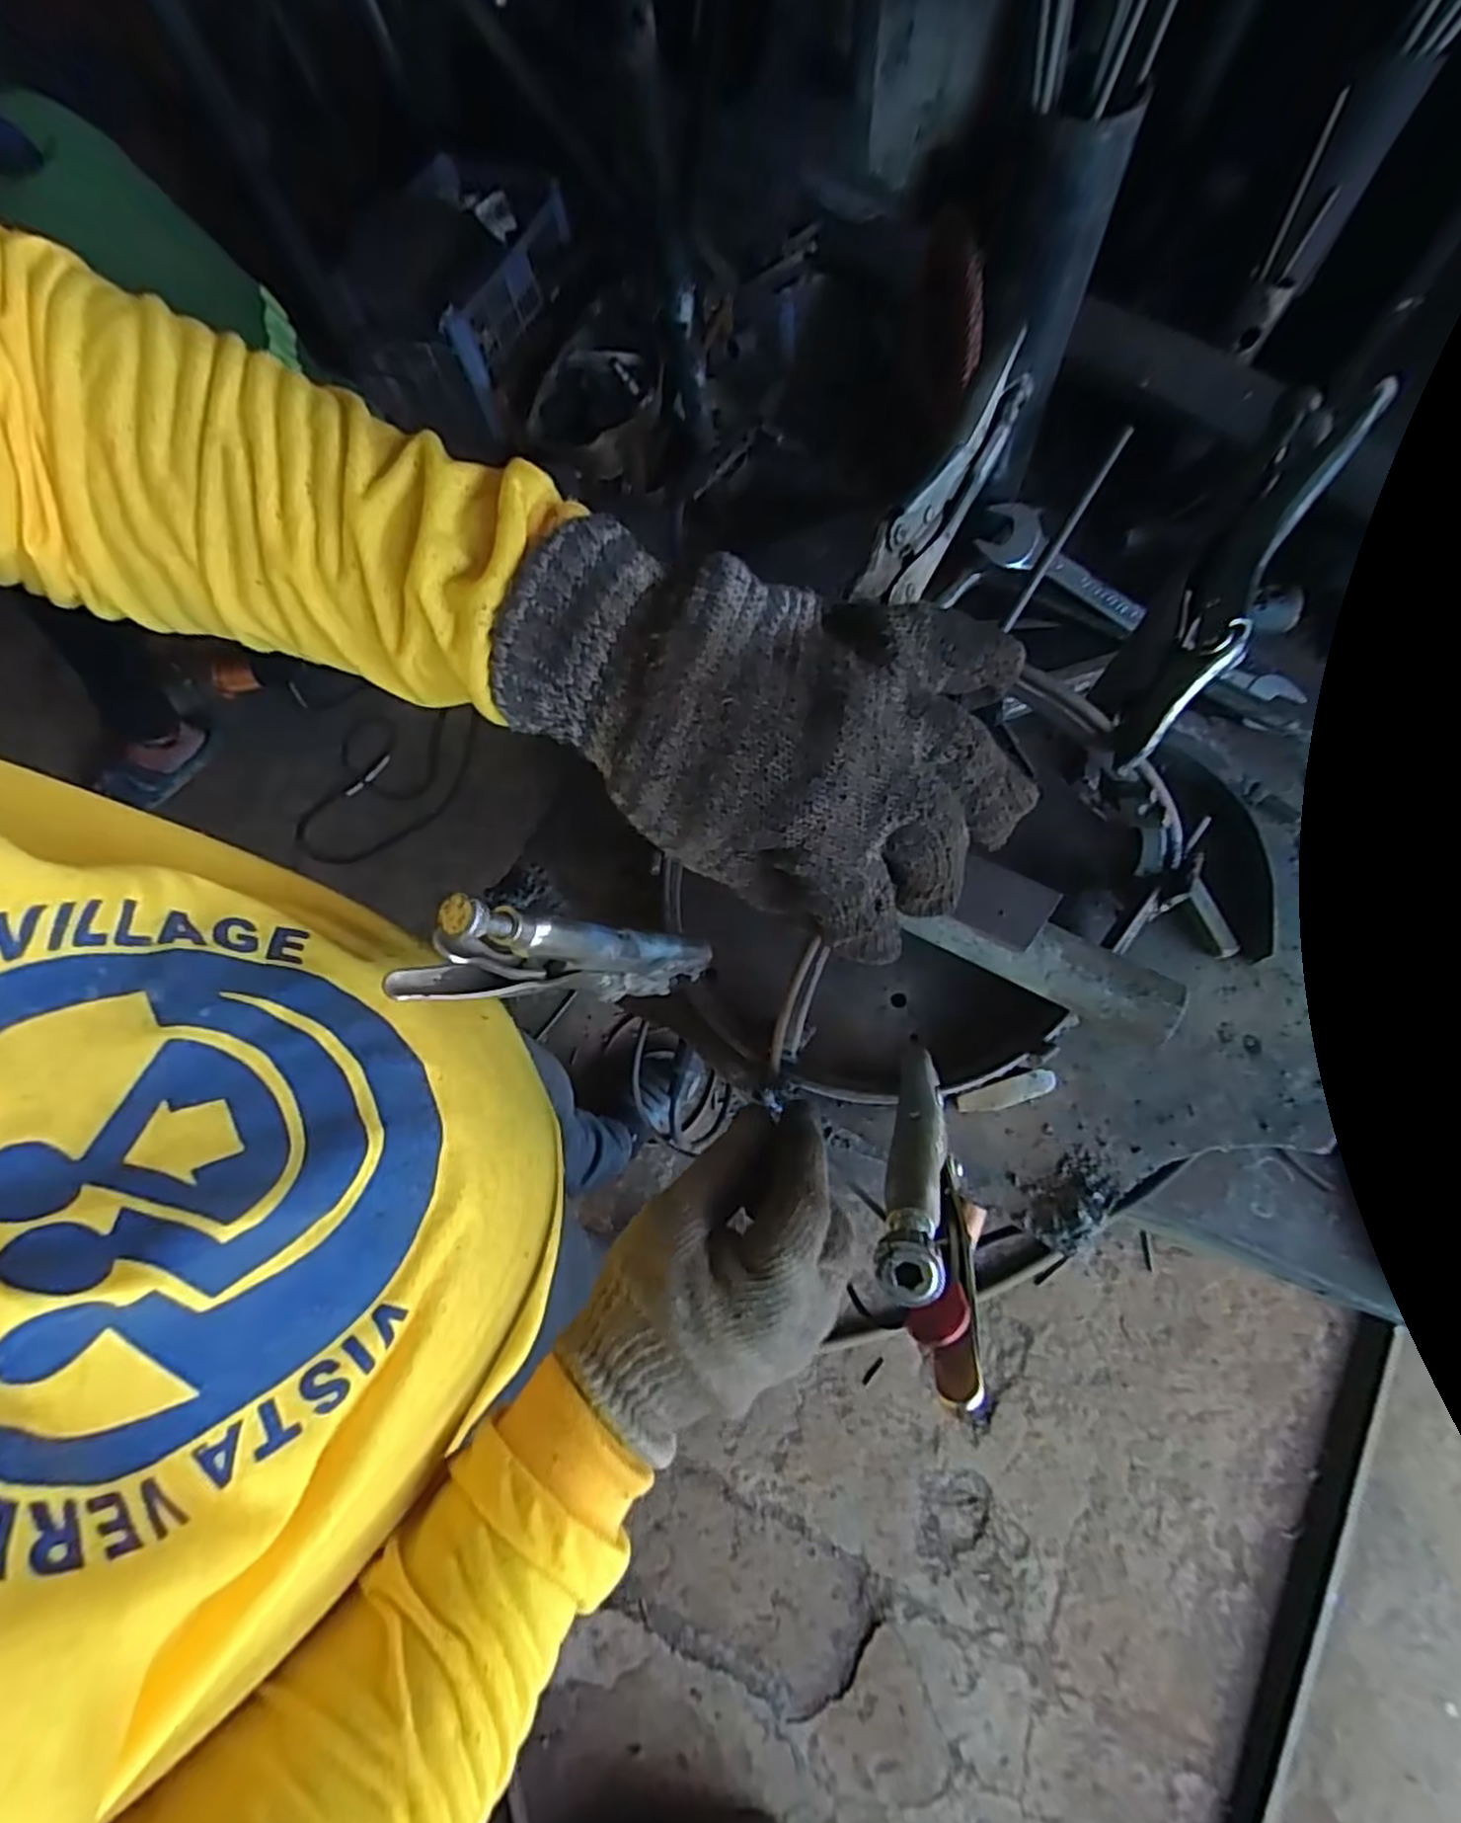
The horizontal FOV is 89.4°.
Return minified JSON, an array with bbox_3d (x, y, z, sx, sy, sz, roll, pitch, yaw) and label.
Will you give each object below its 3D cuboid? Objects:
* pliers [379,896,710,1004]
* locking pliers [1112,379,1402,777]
[{"bbox_3d":[-0.054,0.021,0.285,0.044,0.173,0.017,-20,75,21],"label":"pliers"},{"bbox_3d":[0.210,-0.137,0.306,0.022,0.037,0.196,31,79,13],"label":"locking pliers"}]

